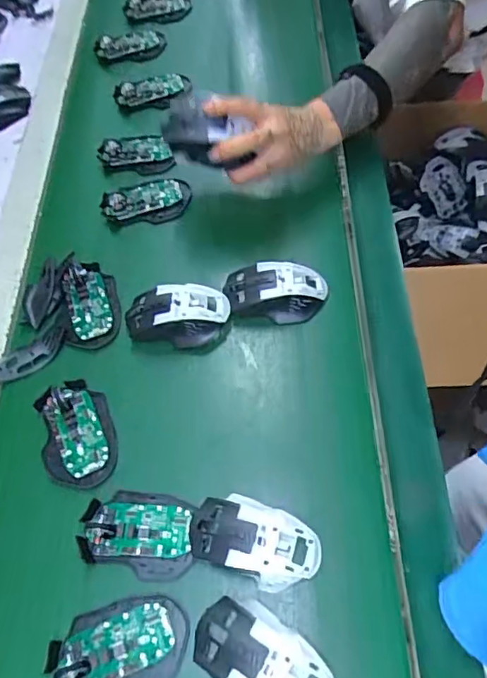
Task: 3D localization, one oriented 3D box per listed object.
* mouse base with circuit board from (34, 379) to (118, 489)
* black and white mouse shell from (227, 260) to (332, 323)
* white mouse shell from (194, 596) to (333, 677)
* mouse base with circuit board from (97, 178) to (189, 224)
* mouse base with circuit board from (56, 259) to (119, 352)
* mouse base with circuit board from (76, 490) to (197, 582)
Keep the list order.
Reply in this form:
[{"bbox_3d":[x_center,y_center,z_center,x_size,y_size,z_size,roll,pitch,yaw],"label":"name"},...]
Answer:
[{"bbox_3d":[-0.171,0.094,0.546,0.070,0.016,0.111,-17,60,-6],"label":"mouse base with circuit board"},{"bbox_3d":[0.037,-0.055,0.612,0.118,0.040,0.068,-1,60,4],"label":"black and white mouse shell"},{"bbox_3d":[0.015,0.256,0.425,0.113,0.032,0.063,32,67,20],"label":"white mouse shell"},{"bbox_3d":[-0.128,-0.184,0.698,0.113,0.029,0.065,-10,60,-2],"label":"mouse base with circuit board"},{"bbox_3d":[-0.180,-0.042,0.623,0.066,0.024,0.109,-11,60,-3],"label":"mouse base with circuit board"},{"bbox_3d":[-0.098,0.175,0.490,0.102,0.022,0.072,5,60,7],"label":"mouse base with circuit board"}]

